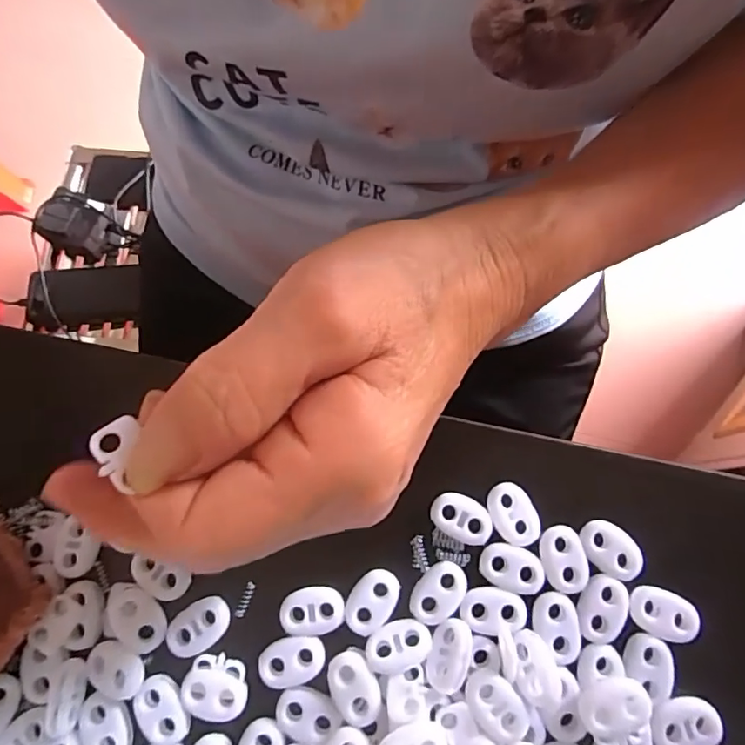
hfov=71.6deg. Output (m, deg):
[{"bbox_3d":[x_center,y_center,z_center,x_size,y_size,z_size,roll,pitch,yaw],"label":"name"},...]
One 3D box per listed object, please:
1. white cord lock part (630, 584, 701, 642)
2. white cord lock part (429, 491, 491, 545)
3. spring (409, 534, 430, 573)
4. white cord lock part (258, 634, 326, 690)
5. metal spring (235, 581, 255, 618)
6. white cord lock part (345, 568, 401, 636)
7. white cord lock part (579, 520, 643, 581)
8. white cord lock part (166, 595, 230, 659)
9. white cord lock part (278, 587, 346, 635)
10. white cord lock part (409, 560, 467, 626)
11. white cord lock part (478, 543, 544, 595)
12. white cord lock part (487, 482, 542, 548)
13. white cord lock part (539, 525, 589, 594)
[{"bbox_3d":[0.100,0.083,0.177,0.021,0.004,0.015,19,77,7],"label":"white cord lock part"},{"bbox_3d":[0.032,0.053,0.186,0.023,0.004,0.015,28,78,9],"label":"white cord lock part"},{"bbox_3d":[0.017,0.066,0.186,0.006,0.004,0.012,-9,75,-1],"label":"spring"},{"bbox_3d":[-0.028,0.100,0.177,0.022,0.004,0.015,-7,75,0],"label":"white cord lock part"},{"bbox_3d":[-0.046,0.082,0.185,0.004,0.004,0.012,18,77,7],"label":"metal spring"},{"bbox_3d":[0.000,0.080,0.180,0.015,0.004,0.023,33,79,10],"label":"white cord lock part"},{"bbox_3d":[0.084,0.062,0.181,0.022,0.004,0.015,42,80,11],"label":"white cord lock part"},{"bbox_3d":[-0.061,0.090,0.181,0.022,0.004,0.015,-34,77,-7],"label":"white cord lock part"},{"bbox_3d":[-0.021,0.084,0.181,0.022,0.004,0.015,-4,75,1],"label":"white cord lock part"},{"bbox_3d":[0.023,0.077,0.180,0.016,0.004,0.022,42,80,11],"label":"white cord lock part"},{"bbox_3d":[0.049,0.069,0.180,0.022,0.004,0.015,16,76,6],"label":"white cord lock part"},{"bbox_3d":[0.051,0.051,0.186,0.015,0.004,0.022,-28,76,-5],"label":"white cord lock part"},{"bbox_3d":[0.067,0.066,0.183,0.015,0.004,0.022,-14,75,-2],"label":"white cord lock part"}]

